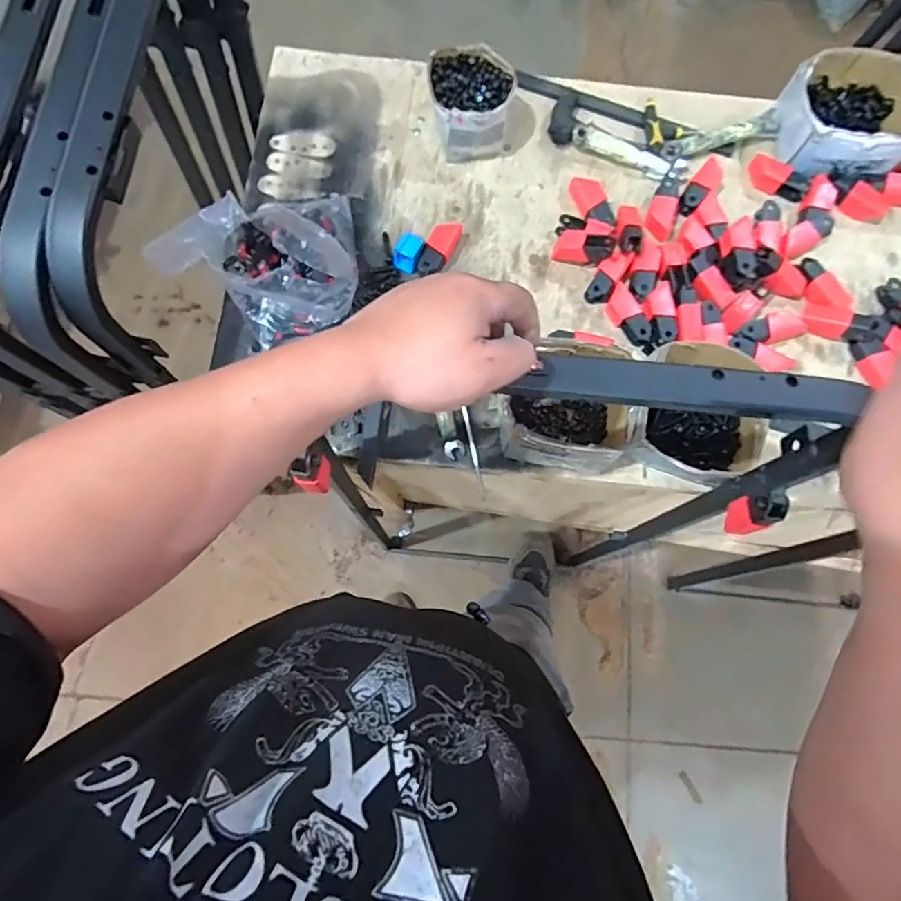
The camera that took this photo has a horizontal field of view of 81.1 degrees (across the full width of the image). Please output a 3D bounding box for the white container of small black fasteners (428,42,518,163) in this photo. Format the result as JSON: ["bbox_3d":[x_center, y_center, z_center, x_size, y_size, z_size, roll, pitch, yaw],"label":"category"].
[{"bbox_3d":[0.027,-0.484,0.741,0.119,0.073,0.140,7,78,1],"label":"white container of small black fasteners"}]

